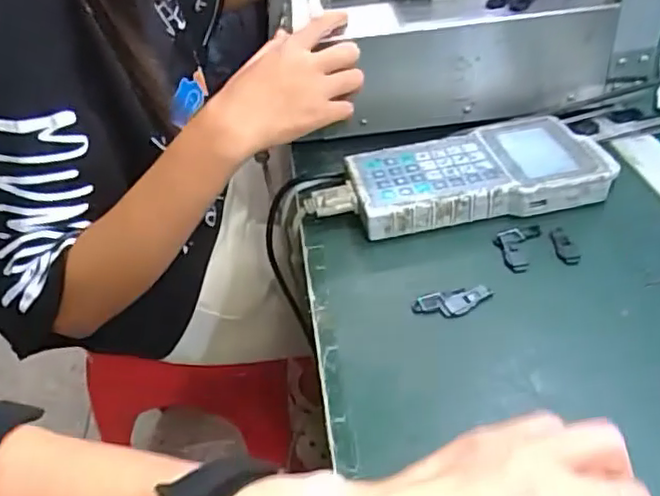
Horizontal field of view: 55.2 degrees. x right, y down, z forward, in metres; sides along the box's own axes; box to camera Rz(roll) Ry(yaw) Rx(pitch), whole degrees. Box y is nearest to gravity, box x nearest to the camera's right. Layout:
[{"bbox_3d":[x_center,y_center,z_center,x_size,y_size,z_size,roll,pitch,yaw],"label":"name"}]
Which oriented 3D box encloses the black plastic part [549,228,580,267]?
[{"bbox_3d":[0.181,-0.002,0.487,0.016,0.004,0.041,-5,40,2],"label":"black plastic part"}]

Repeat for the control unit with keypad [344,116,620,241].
[{"bbox_3d":[0.132,-0.066,0.552,0.224,0.030,0.106,-9,40,-3],"label":"control unit with keypad"}]

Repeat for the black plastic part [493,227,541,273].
[{"bbox_3d":[0.143,-0.001,0.494,0.031,0.004,0.056,14,44,23],"label":"black plastic part"}]

